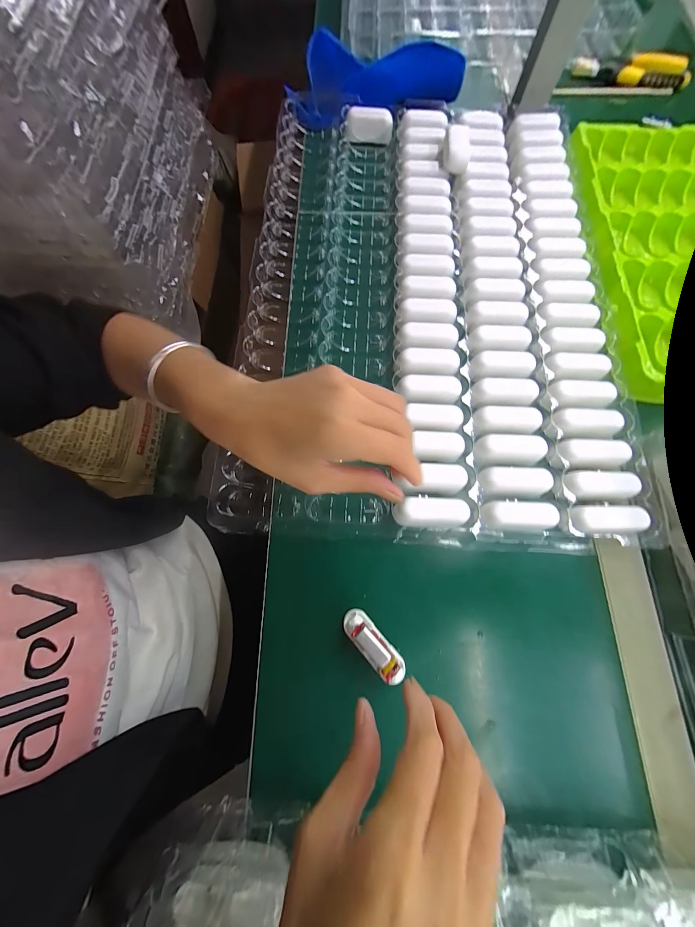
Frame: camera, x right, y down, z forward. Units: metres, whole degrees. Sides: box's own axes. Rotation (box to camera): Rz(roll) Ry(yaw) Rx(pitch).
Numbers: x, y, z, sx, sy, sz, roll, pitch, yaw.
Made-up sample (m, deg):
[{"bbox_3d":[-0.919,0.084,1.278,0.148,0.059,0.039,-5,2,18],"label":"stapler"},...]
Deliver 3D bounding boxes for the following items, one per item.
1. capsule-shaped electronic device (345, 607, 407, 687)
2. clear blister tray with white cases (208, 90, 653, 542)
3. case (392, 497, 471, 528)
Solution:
[{"bbox_3d":[0.022,0.147,0.246,0.063,0.022,0.022,43,77,12],"label":"capsule-shaped electronic device"},{"bbox_3d":[0.082,-0.190,0.346,0.377,0.043,0.537,2,72,3],"label":"clear blister tray with white cases"},{"bbox_3d":[0.072,0.045,0.272,0.063,0.026,0.025,2,73,0],"label":"case"}]

